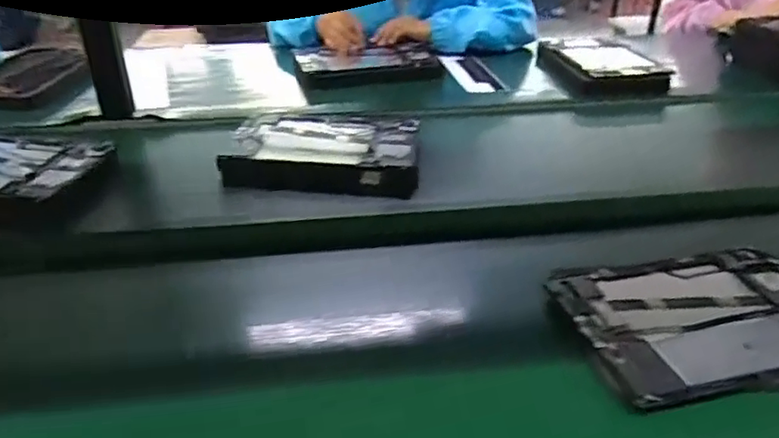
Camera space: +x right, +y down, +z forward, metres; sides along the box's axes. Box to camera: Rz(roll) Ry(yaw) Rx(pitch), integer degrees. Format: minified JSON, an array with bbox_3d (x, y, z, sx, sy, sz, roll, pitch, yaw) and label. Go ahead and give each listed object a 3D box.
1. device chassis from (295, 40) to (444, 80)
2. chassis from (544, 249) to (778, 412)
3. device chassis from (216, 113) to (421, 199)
[{"bbox_3d":[-0.036,-0.274,1.046,0.249,0.034,0.132,-6,35,-7],"label":"device chassis"},{"bbox_3d":[0.281,0.082,0.523,0.249,0.024,0.155,-7,32,-13],"label":"chassis"},{"bbox_3d":[-0.084,-0.090,0.800,0.246,0.060,0.149,3,31,3],"label":"device chassis"}]

